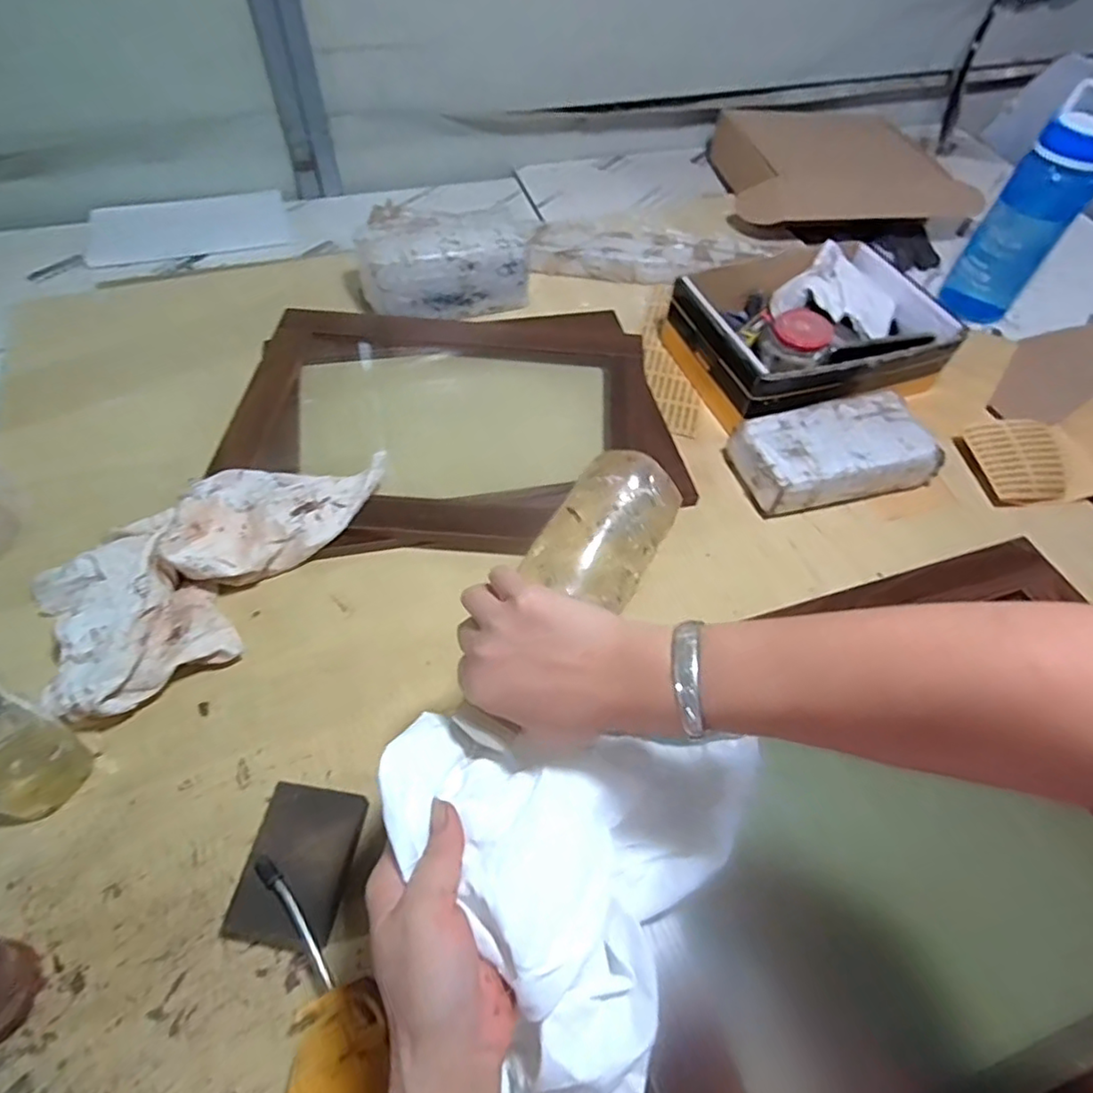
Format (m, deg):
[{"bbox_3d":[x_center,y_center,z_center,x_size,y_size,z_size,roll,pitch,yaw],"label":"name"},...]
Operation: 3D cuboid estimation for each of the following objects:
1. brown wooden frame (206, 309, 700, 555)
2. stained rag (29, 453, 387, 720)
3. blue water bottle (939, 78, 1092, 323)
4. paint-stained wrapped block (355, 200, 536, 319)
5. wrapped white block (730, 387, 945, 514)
[{"bbox_3d":[-0.112,-0.164,0.743,0.495,0.029,0.386,-7,55,-7],"label":"brown wooden frame"},{"bbox_3d":[-0.297,0.003,0.590,0.330,0.066,0.179,-32,62,-22],"label":"stained rag"},{"bbox_3d":[0.663,-0.448,0.859,0.097,0.280,0.076,34,60,20],"label":"blue water bottle"},{"bbox_3d":[-0.136,-0.381,0.847,0.223,0.103,0.101,-18,57,-14],"label":"paint-stained wrapped block"},{"bbox_3d":[0.322,-0.102,0.705,0.204,0.063,0.109,-11,56,-10],"label":"wrapped white block"}]

